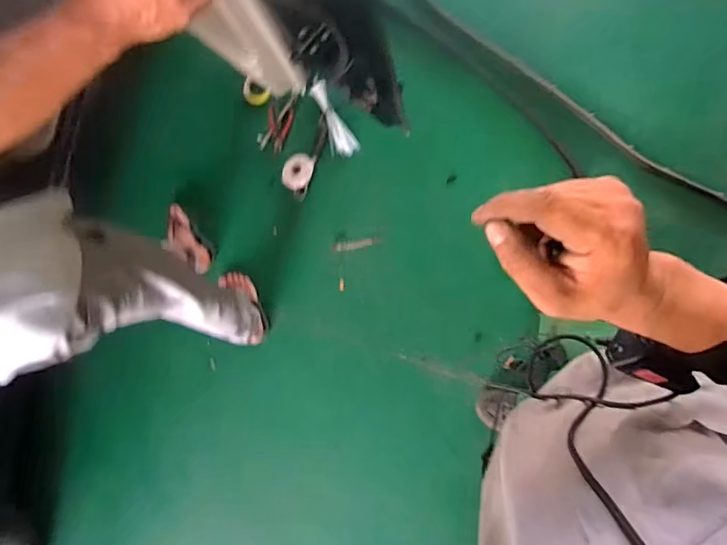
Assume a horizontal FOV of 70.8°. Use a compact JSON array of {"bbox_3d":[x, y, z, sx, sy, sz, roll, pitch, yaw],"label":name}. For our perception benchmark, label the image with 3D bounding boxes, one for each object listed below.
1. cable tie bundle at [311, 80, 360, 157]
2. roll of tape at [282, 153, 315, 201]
[{"bbox_3d":[-0.101,-0.475,1.591,0.085,0.022,0.245,-26,91,1],"label":"cable tie bundle"},{"bbox_3d":[-0.211,-0.309,1.613,0.094,0.023,0.138,22,92,0],"label":"roll of tape"}]

